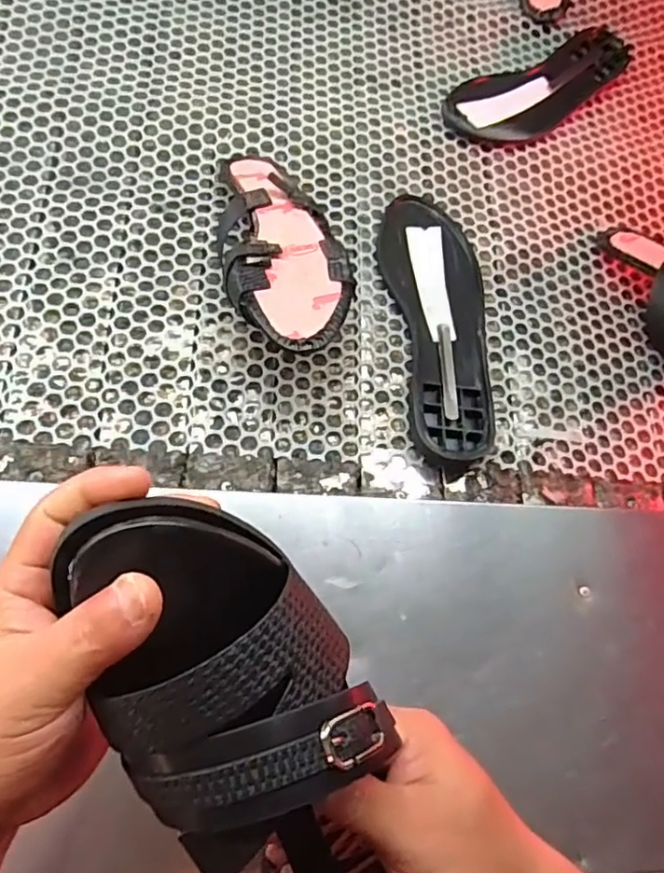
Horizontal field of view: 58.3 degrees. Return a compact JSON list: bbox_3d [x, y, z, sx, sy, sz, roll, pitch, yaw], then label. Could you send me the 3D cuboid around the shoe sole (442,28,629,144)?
[{"bbox_3d":[0.222,-0.367,0.631,0.239,0.020,0.080,-31,74,-13],"label":"shoe sole"}]

